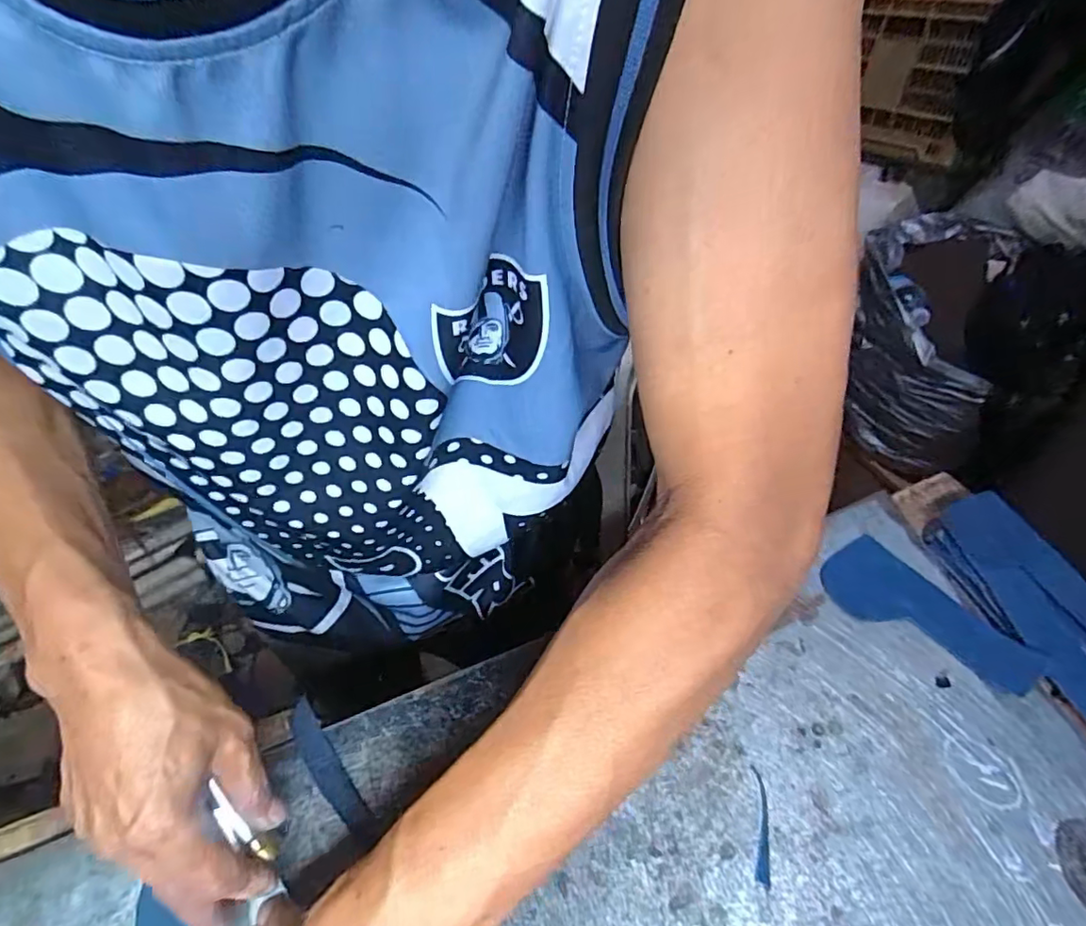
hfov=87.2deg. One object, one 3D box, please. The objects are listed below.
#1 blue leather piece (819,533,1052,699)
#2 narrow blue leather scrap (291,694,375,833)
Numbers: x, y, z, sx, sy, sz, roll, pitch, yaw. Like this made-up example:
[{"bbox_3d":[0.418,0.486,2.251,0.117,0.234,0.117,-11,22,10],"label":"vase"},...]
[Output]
[{"bbox_3d":[0.276,0.111,0.417,0.051,0.009,0.139,-42,55,-8],"label":"blue leather piece"},{"bbox_3d":[-0.137,0.190,0.359,0.017,0.004,0.089,-32,69,-22],"label":"narrow blue leather scrap"}]

